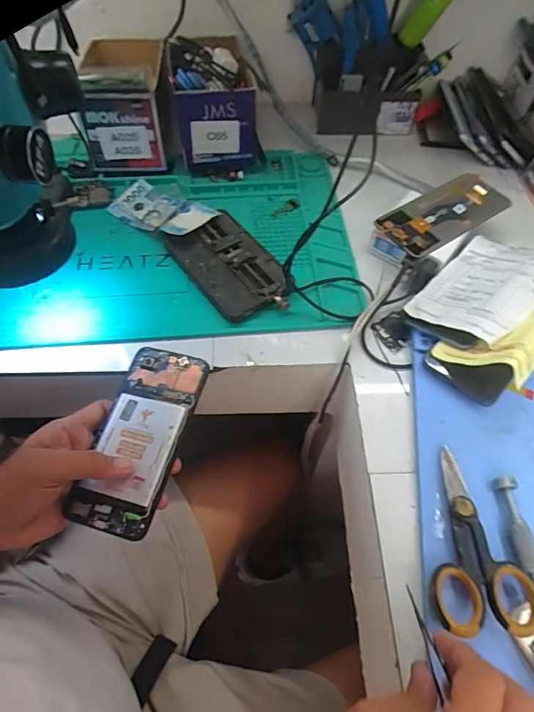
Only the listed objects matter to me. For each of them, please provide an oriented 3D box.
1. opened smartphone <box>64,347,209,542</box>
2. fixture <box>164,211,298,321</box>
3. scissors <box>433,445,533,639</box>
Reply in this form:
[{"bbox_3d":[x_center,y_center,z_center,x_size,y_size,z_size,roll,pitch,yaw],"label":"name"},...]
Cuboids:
[{"bbox_3d":[-0.109,0.067,0.377,0.071,0.009,0.163,12,61,5],"label":"opened smartphone"},{"bbox_3d":[-0.037,-0.102,0.487,0.090,0.028,0.149,-32,65,-20],"label":"fixture"},{"bbox_3d":[0.162,0.139,0.341,0.069,0.023,0.135,4,58,1],"label":"scissors"}]

